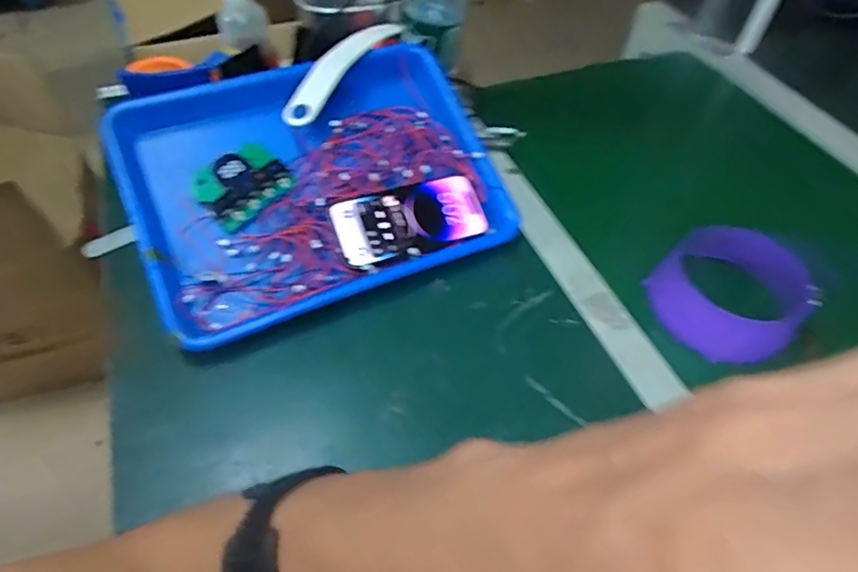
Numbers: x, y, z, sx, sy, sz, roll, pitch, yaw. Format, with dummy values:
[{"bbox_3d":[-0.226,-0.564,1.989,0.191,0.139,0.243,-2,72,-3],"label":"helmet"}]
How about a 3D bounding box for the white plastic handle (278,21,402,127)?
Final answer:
[{"bbox_3d":[-0.084,-0.241,0.577,0.034,0.030,0.217,22,53,14],"label":"white plastic handle"}]

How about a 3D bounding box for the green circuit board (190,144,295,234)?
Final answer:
[{"bbox_3d":[-0.177,-0.097,0.511,0.069,0.010,0.080,44,71,7],"label":"green circuit board"}]

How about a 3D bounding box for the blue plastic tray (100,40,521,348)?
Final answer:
[{"bbox_3d":[-0.105,-0.102,0.517,0.337,0.036,0.249,-22,75,-16],"label":"blue plastic tray"}]

